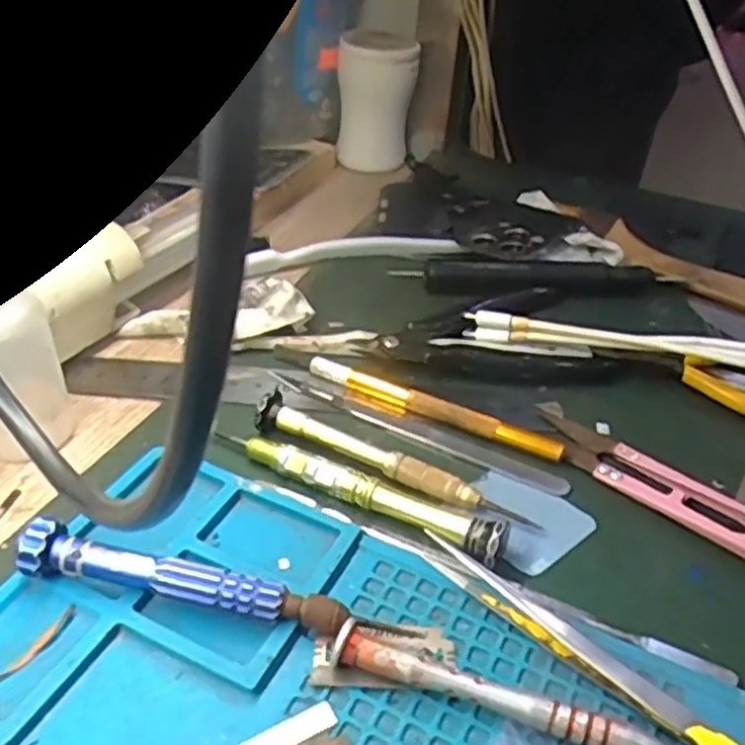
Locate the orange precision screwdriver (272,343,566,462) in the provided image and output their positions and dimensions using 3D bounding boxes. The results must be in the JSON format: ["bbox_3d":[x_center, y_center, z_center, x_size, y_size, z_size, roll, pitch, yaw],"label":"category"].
[{"bbox_3d":[0.015,0.011,0.325,0.134,0.007,0.010,20,39,19],"label":"orange precision screwdriver"}]

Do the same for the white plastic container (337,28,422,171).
[{"bbox_3d":[0.005,-0.189,0.532,0.050,0.081,0.048,-18,43,-28],"label":"white plastic container"}]

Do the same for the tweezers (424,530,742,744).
[{"bbox_3d":[0.071,0.087,0.227,0.135,0.008,0.013,32,45,31],"label":"tweezers"}]

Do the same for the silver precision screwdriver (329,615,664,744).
[{"bbox_3d":[0.043,0.094,0.214,0.113,0.010,0.010,14,38,11],"label":"silver precision screwdriver"}]

